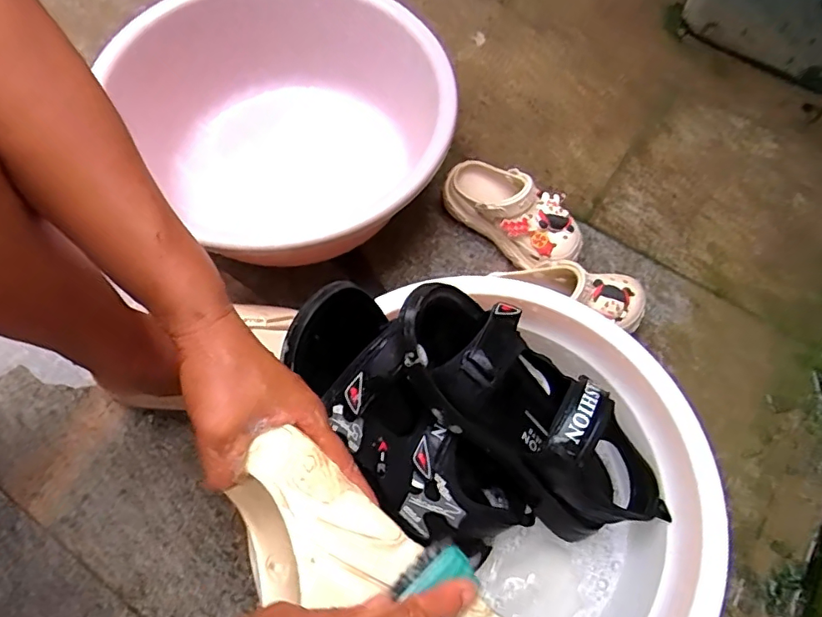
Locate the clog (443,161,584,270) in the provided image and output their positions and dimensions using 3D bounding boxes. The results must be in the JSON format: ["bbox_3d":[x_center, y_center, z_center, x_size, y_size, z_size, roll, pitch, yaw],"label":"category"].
[{"bbox_3d":[0.116,-0.113,0.620,0.076,0.077,0.173,-38,71,-17],"label":"clog"}]

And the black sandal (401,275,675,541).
[{"bbox_3d":[0.097,0.084,0.440,0.269,0.106,0.103,44,69,-9],"label":"black sandal"}]

